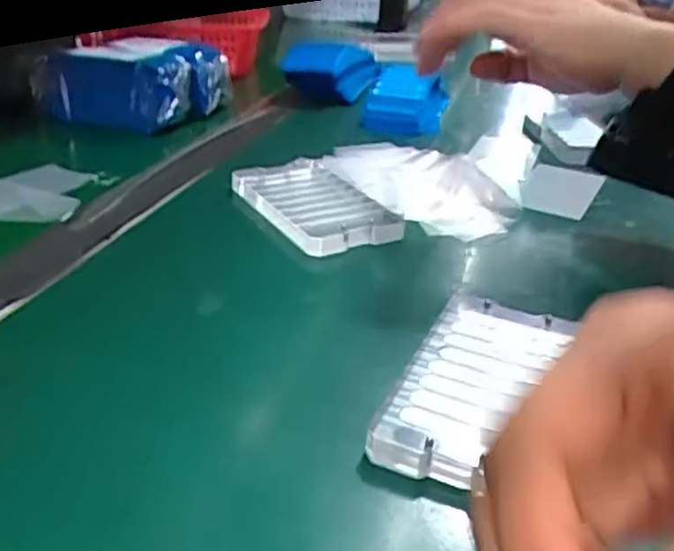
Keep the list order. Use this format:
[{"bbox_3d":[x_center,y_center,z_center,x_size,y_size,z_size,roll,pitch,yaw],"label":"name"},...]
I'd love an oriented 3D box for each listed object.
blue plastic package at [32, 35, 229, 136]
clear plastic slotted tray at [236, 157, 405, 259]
[{"bbox_3d":[-0.191,-0.183,0.648,0.136,0.064,0.105,9,28,14],"label":"blue plastic package"},{"bbox_3d":[-0.015,-0.049,0.465,0.073,0.019,0.125,-13,31,-26],"label":"clear plastic slotted tray"}]

